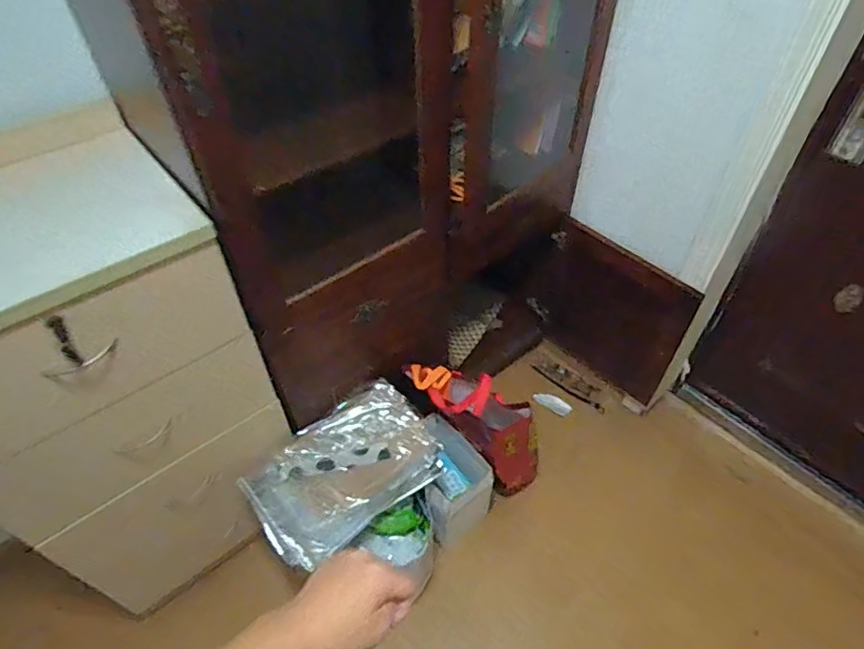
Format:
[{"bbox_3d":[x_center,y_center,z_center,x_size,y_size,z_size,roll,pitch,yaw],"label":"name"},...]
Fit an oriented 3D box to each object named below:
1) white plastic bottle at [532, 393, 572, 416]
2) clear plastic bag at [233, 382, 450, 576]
[{"bbox_3d":[0.405,0.265,1.822,0.126,0.033,0.045,21,52,18],"label":"white plastic bottle"},{"bbox_3d":[-0.201,0.331,1.249,0.414,0.076,0.265,-30,55,-24],"label":"clear plastic bag"}]

